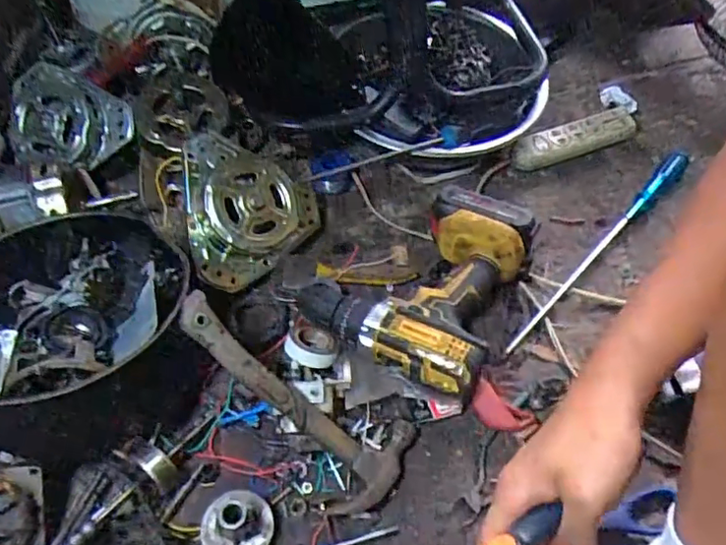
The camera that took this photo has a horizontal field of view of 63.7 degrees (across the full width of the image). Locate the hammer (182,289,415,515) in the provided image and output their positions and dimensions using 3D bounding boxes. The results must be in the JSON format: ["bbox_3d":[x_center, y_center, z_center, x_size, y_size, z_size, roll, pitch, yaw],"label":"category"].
[{"bbox_3d":[-0.063,0.105,0.497,0.232,0.033,0.094,43,59,-10],"label":"hammer"}]

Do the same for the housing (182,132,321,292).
[{"bbox_3d":[-0.134,-0.063,0.630,0.161,0.059,0.155,27,64,-7],"label":"housing"}]

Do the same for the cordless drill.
[{"bbox_3d":[0.056,0.005,0.608,0.182,0.072,0.216,20,56,17],"label":"cordless drill"}]

